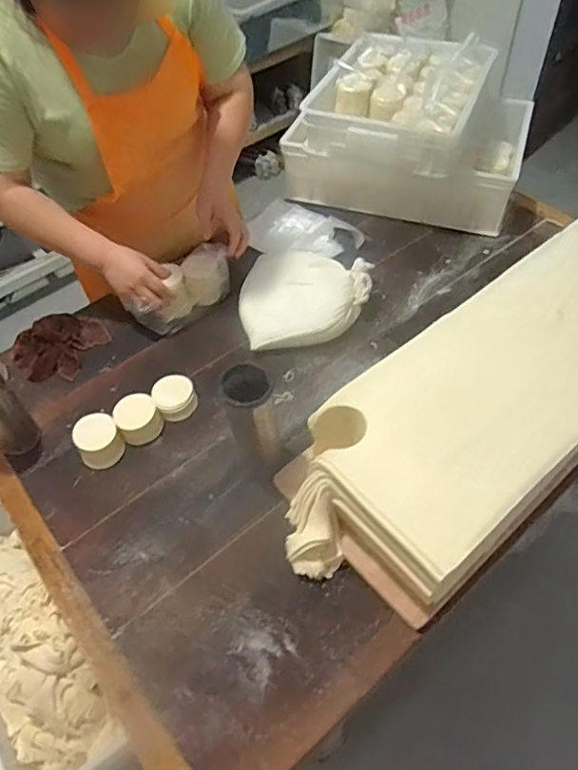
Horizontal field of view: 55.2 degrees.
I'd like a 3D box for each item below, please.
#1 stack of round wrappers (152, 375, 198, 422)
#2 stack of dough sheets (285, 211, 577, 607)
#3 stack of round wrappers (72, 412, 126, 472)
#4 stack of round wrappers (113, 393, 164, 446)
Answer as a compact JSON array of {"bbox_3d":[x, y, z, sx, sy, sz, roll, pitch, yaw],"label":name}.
[{"bbox_3d":[-0.198,0.018,0.960,0.069,0.035,0.081,-23,54,-14],"label":"stack of round wrappers"},{"bbox_3d":[0.390,-0.045,0.880,0.968,0.109,0.276,-36,58,-22],"label":"stack of dough sheets"},{"bbox_3d":[-0.314,0.090,0.911,0.076,0.050,0.082,-28,55,-17],"label":"stack of round wrappers"},{"bbox_3d":[-0.252,0.056,0.928,0.073,0.044,0.078,-29,56,-17],"label":"stack of round wrappers"}]

